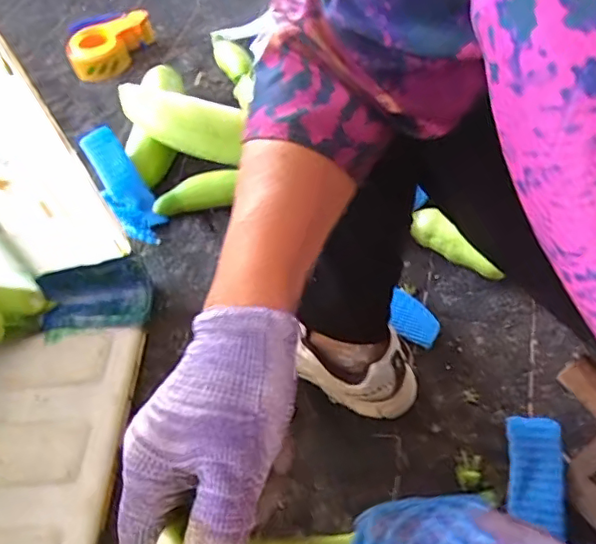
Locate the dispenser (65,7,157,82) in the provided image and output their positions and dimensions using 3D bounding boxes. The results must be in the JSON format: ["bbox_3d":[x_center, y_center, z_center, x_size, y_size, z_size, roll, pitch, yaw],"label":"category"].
[{"bbox_3d":[-0.345,-0.429,1.061,0.172,0.063,0.080,-35,60,-21],"label":"dispenser"}]

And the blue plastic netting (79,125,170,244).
[{"bbox_3d":[-0.251,-0.119,0.818,0.068,0.072,0.186,-28,83,-17],"label":"blue plastic netting"}]

